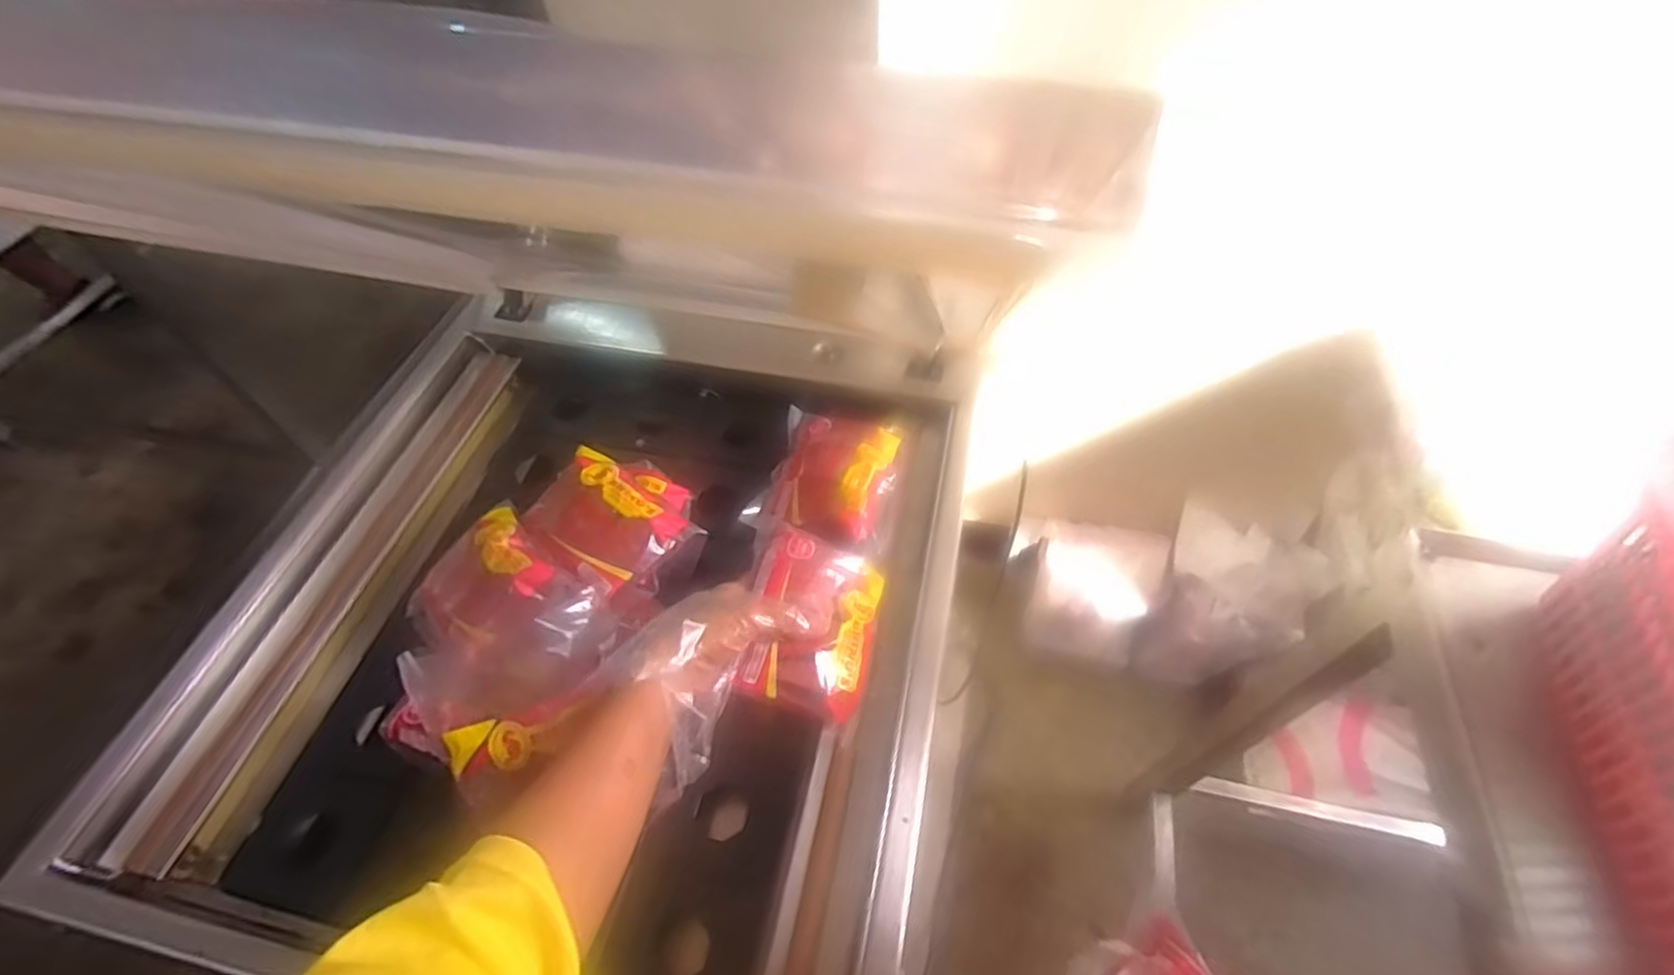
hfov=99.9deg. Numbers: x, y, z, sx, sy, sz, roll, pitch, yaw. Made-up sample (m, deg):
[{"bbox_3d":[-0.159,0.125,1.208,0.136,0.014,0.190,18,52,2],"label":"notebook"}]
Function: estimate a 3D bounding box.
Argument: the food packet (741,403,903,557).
[{"bbox_3d":[-0.009,-0.007,0.645,0.128,0.032,0.159,7,54,8],"label":"food packet"}]

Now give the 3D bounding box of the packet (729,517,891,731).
[{"bbox_3d":[-0.018,0.103,0.538,0.092,0.058,0.130,8,55,8],"label":"packet"}]

